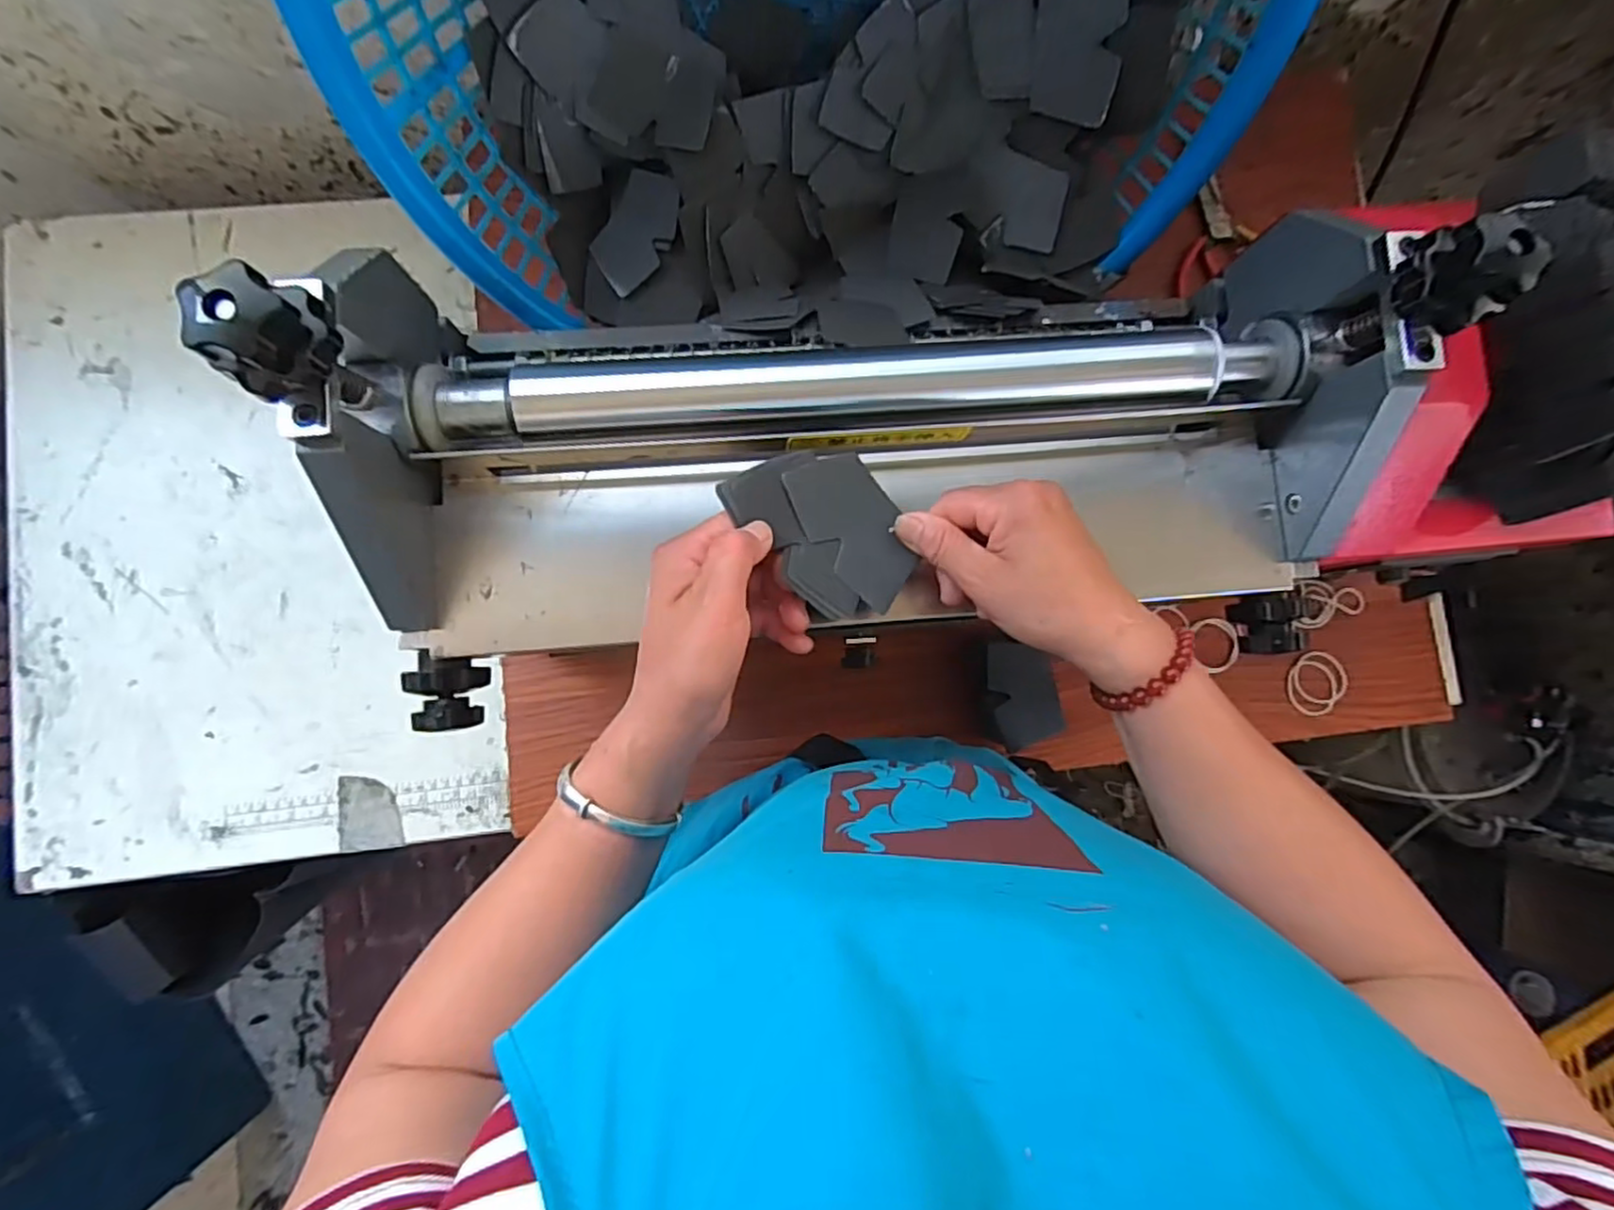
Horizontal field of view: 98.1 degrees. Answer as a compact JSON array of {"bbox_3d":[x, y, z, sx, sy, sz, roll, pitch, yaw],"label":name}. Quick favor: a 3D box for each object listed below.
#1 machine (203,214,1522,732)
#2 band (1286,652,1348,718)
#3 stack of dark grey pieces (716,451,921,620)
[{"bbox_3d":[0.037,-0.082,0.363,0.529,0.176,0.231,-5,84,-4],"label":"machine"},{"bbox_3d":[0.451,0.070,0.618,0.055,0.004,0.057,1,81,-5],"label":"band"},{"bbox_3d":[0.011,-0.036,0.356,0.080,0.008,0.091,-30,98,-22],"label":"stack of dark grey pieces"}]

